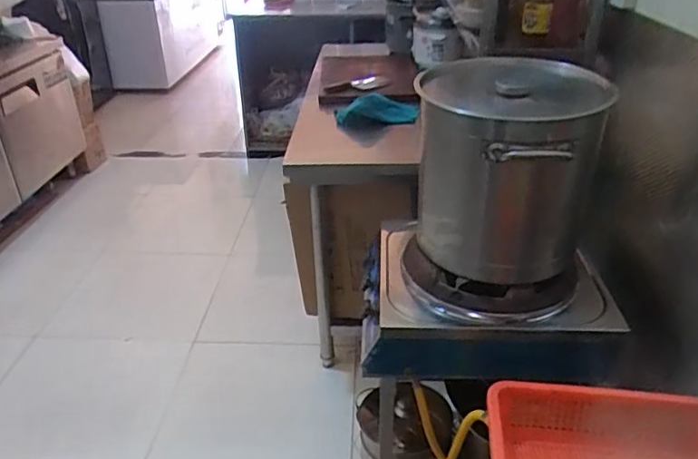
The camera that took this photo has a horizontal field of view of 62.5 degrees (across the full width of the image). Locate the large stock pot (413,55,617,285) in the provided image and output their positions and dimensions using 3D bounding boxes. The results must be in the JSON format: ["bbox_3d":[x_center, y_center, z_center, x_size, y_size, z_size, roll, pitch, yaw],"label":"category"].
[{"bbox_3d":[0.318,-0.137,1.203,0.335,0.365,0.390,8,32,14],"label":"large stock pot"}]

